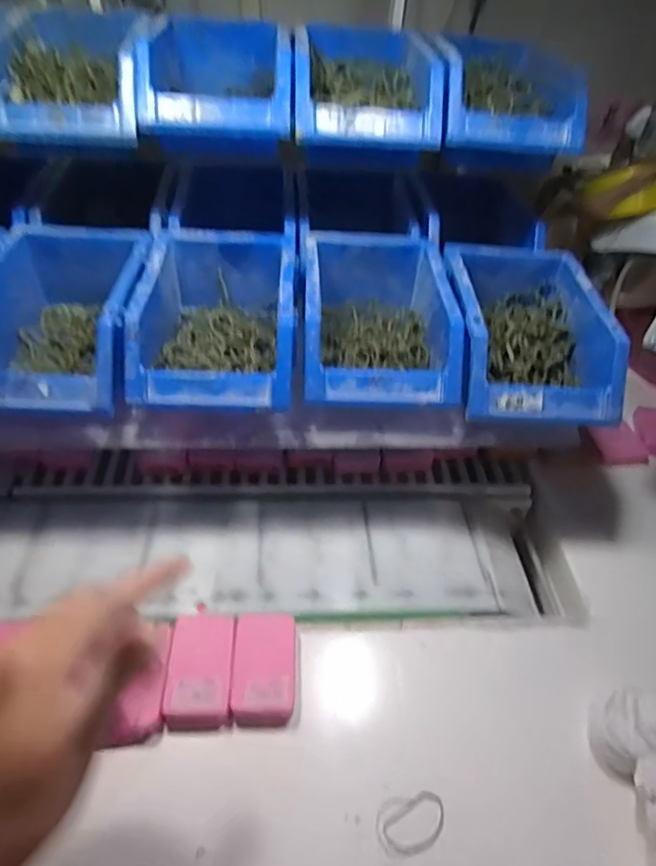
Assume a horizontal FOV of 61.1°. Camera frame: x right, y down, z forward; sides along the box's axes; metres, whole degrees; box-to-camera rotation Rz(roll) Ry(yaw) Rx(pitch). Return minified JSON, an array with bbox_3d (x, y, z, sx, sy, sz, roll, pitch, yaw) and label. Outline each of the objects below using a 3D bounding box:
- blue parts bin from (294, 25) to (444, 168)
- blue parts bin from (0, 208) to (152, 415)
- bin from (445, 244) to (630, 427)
[{"bbox_3d":[0.030,-0.309,0.504,0.123,0.075,0.208,1,44,-5],"label":"blue parts bin"},{"bbox_3d":[-0.217,-0.106,0.464,0.126,0.081,0.210,2,44,-4],"label":"blue parts bin"},{"bbox_3d":[0.168,-0.088,0.480,0.126,0.068,0.178,3,44,-3],"label":"bin"}]

